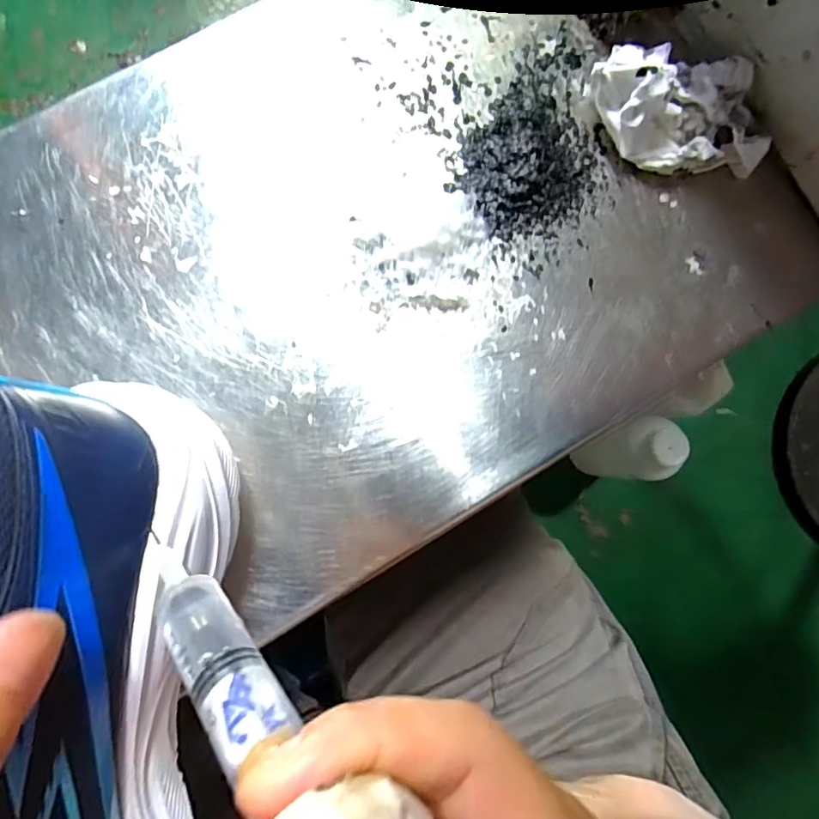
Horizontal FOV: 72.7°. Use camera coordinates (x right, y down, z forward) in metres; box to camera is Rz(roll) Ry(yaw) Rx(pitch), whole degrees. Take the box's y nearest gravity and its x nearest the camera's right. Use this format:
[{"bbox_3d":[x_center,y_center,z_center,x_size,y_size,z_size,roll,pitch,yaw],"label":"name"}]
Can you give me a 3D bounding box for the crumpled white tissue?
[{"bbox_3d":[0.113,-0.127,0.234,0.082,0.034,0.046,4,85,-4],"label":"crumpled white tissue"}]

